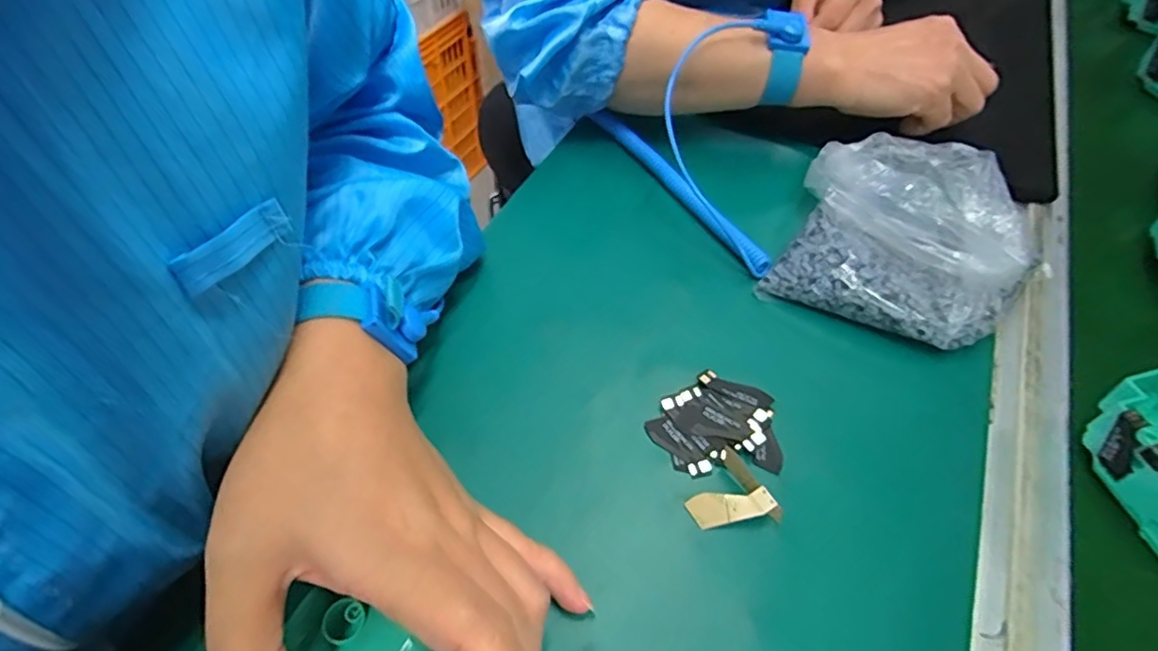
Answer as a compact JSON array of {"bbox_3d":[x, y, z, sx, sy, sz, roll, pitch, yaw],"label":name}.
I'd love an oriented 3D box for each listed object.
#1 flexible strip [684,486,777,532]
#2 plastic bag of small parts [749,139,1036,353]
[{"bbox_3d":[0.067,0.080,0.269,0.037,0.004,0.014,-17,75,9],"label":"flexible strip"},{"bbox_3d":[0.196,-0.059,0.355,0.132,0.061,0.134,21,54,14],"label":"plastic bag of small parts"}]

